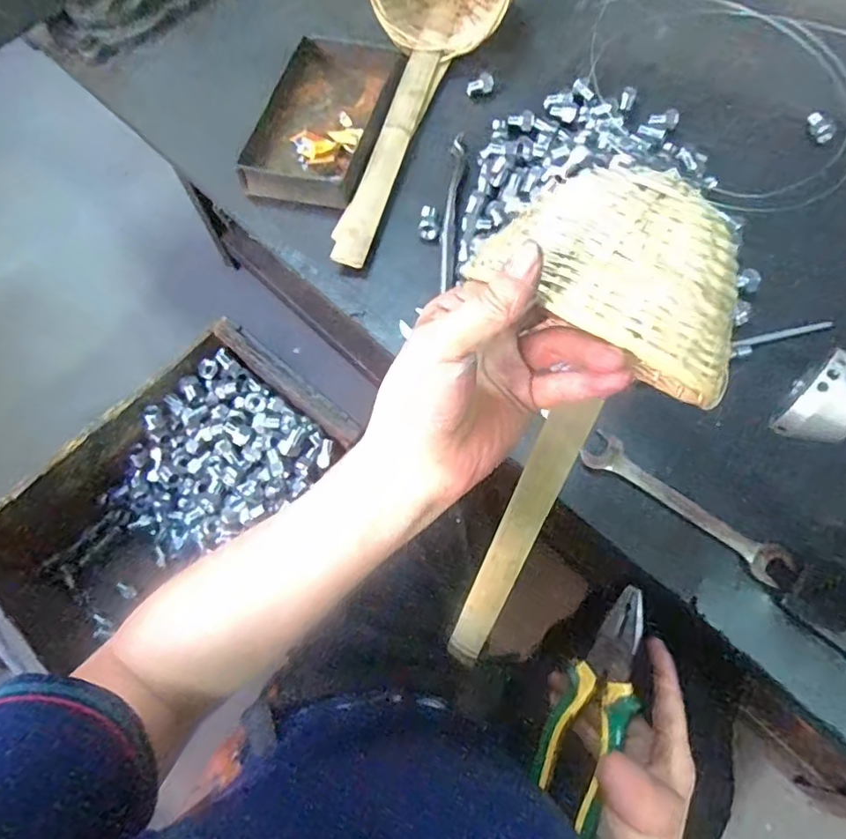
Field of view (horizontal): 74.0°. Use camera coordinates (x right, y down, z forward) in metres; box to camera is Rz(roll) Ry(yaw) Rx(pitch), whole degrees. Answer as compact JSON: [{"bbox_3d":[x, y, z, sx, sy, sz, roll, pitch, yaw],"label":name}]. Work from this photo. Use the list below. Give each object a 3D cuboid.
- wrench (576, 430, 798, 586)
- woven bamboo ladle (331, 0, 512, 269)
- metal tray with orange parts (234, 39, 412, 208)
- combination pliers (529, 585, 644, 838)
[{"bbox_3d":[0.207,0.068,0.446,0.170,0.014,0.032,37,72,17],"label":"wrench"},{"bbox_3d":[0.006,-0.390,0.588,0.159,0.127,0.420,6,66,5],"label":"woven bamboo ladle"},{"bbox_3d":[-0.113,-0.346,0.655,0.139,0.042,0.244,11,67,7],"label":"metal tray with orange parts"},{"bbox_3d":[0.128,0.211,0.422,0.059,0.022,0.173,18,87,39],"label":"combination pliers"}]

